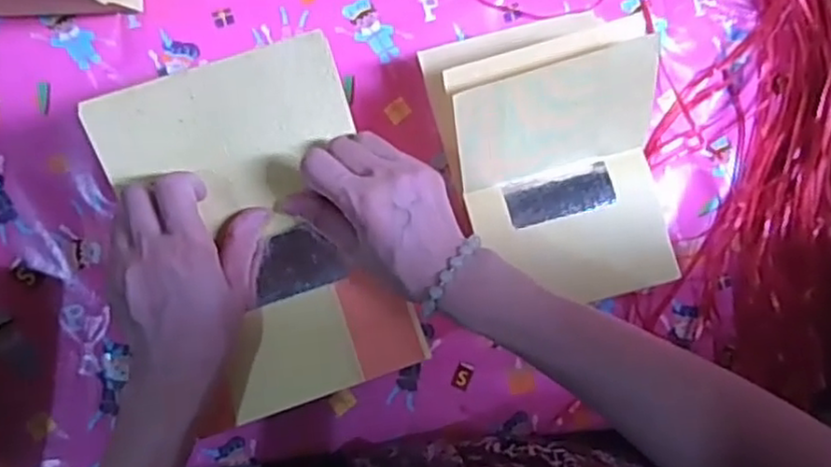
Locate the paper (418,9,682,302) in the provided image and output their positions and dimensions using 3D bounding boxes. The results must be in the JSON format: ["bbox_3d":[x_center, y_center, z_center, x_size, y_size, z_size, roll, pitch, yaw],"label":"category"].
[{"bbox_3d":[0.112,-0.054,0.557,0.160,0.102,0.227,-14,97,-5],"label":"paper"}]

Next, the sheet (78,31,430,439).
[{"bbox_3d":[-0.096,-0.001,0.454,0.150,0.035,0.218,-20,98,-5],"label":"sheet"}]

